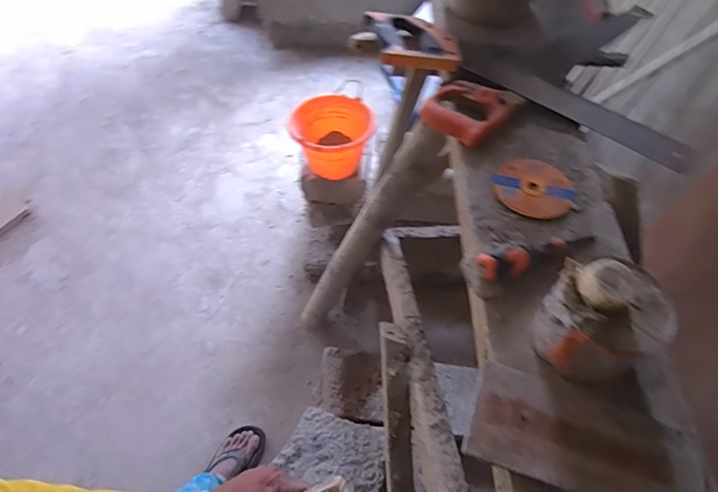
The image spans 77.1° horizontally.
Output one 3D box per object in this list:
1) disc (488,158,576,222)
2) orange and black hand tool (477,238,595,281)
[{"bbox_3d":[0.233,-0.078,0.596,0.099,0.011,0.091,0,60,0],"label":"disc"},{"bbox_3d":[0.206,0.005,0.512,0.150,0.032,0.028,-17,59,-11],"label":"orange and black hand tool"}]

